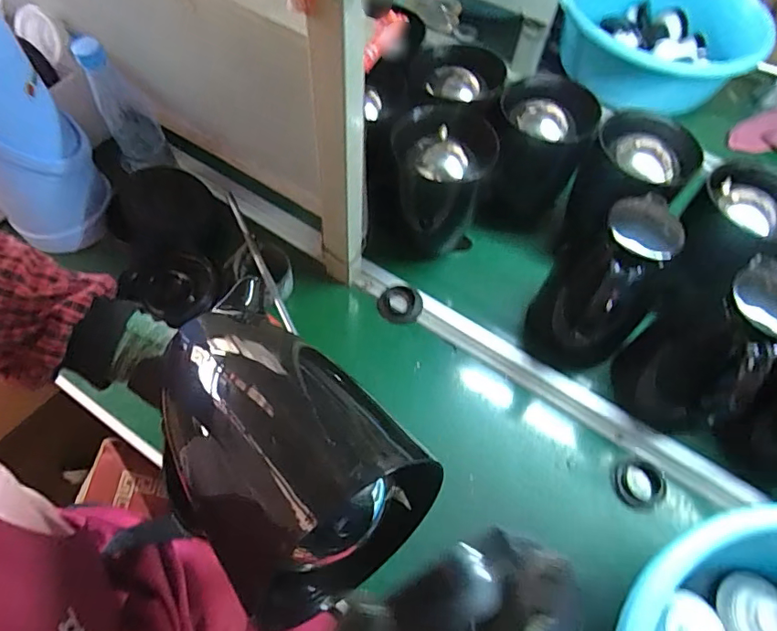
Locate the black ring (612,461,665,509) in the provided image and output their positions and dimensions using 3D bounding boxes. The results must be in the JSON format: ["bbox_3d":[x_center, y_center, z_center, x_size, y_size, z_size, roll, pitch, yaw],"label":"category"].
[{"bbox_3d":[0.299,0.200,0.610,0.058,0.013,0.054,2,60,-3],"label":"black ring"}]

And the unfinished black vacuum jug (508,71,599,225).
[{"bbox_3d":[0.205,-0.230,0.747,0.123,0.173,0.140,20,61,8],"label":"unfinished black vacuum jug"}]

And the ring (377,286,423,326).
[{"bbox_3d":[0.016,-0.015,0.715,0.061,0.015,0.058,2,60,-3],"label":"ring"}]

